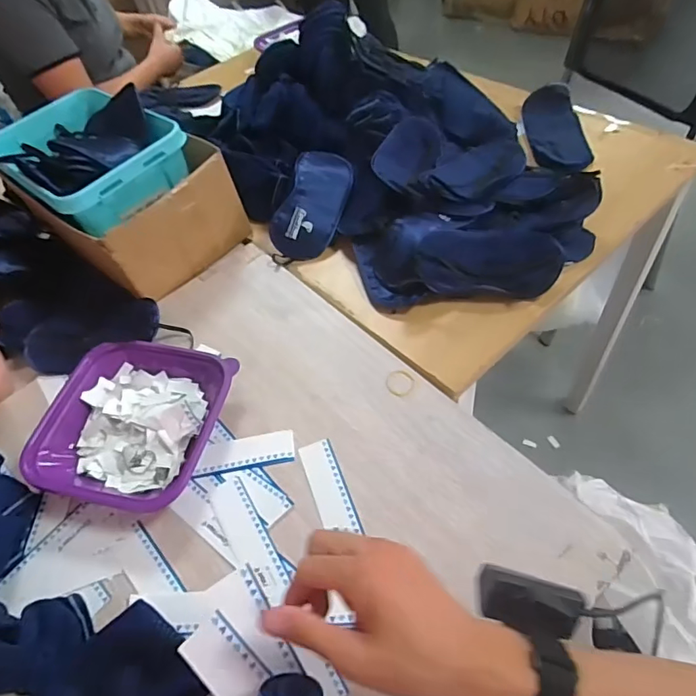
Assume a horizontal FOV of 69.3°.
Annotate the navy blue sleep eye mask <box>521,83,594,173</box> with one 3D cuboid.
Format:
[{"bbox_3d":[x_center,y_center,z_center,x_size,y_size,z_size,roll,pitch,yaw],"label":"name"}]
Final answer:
[{"bbox_3d":[0.340,-0.352,0.823,0.089,0.044,0.223,-4,52,6],"label":"navy blue sleep eye mask"}]

